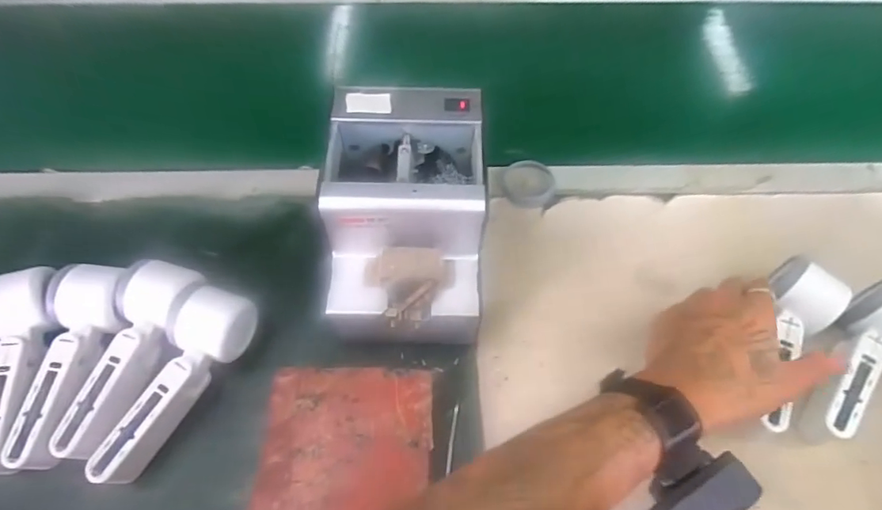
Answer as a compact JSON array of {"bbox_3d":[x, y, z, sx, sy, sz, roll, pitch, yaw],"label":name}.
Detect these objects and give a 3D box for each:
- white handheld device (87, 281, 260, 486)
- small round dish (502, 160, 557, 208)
[{"bbox_3d":[-0.213,0.104,0.405,0.060,0.059,0.162,14,61,7],"label":"white handheld device"},{"bbox_3d":[0.095,-0.078,0.535,0.056,0.021,0.065,21,62,11],"label":"small round dish"}]

